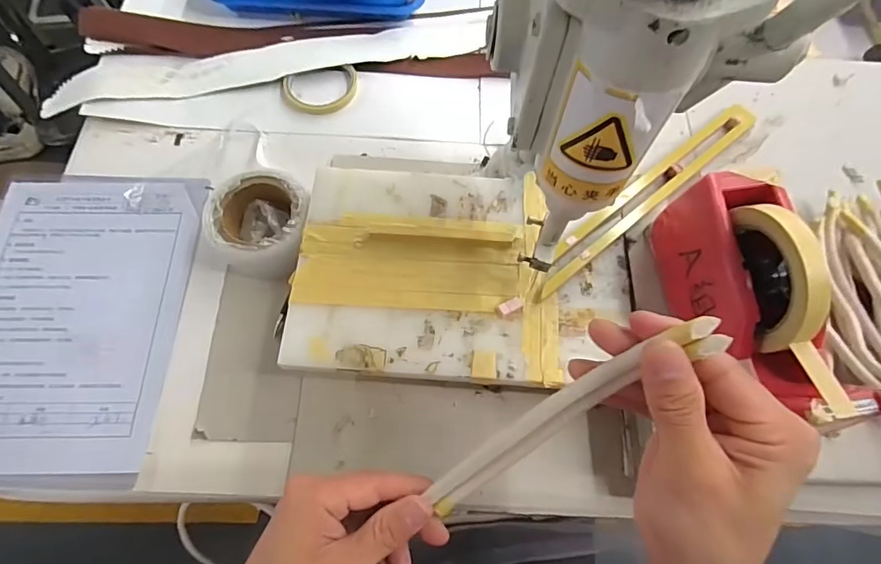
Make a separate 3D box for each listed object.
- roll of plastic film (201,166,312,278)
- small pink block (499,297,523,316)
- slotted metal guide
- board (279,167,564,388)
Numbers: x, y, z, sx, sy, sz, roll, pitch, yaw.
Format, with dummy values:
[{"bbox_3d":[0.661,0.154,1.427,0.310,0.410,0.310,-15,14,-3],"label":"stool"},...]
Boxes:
[{"bbox_3d":[-0.178,-0.057,0.488,0.111,0.051,0.101,0,68,0],"label":"roll of plastic film"},{"bbox_3d":[0.062,0.021,0.423,0.022,0.005,0.011,-23,70,-9],"label":"small pink block"},{"bbox_3d":[0.198,-0.085,0.462,0.310,0.011,0.033,-37,73,-14],"label":"slotted metal guide"},{"bbox_3d":[-0.013,-0.014,0.437,0.228,0.009,0.201,3,68,1],"label":"board"}]

